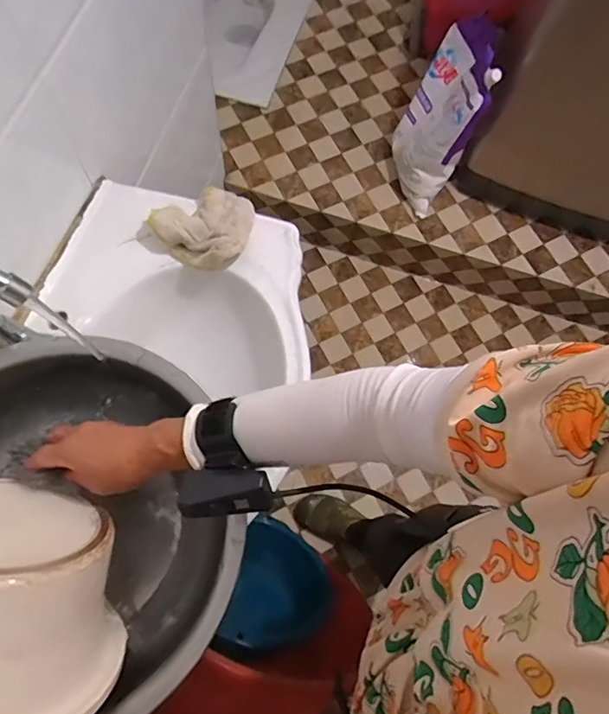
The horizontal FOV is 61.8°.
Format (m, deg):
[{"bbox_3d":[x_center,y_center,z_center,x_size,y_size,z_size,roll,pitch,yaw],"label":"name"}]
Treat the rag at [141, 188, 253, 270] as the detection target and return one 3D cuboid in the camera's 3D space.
[{"bbox_3d":[-0.137,-0.186,0.729,0.142,0.047,0.129,-29,71,-13],"label":"rag"}]

